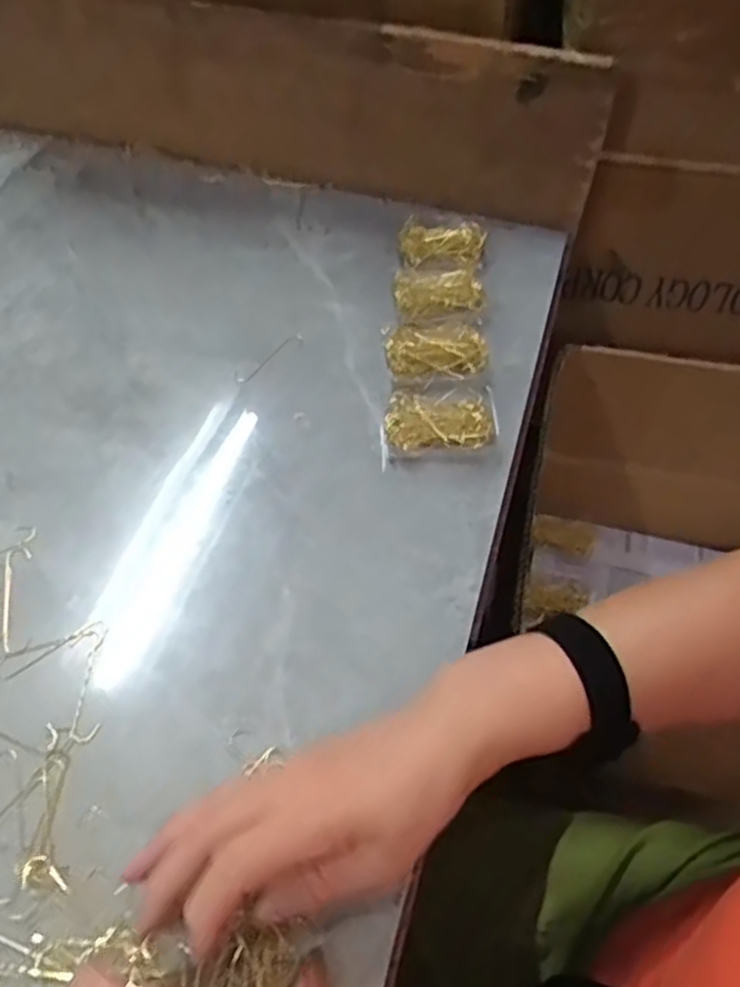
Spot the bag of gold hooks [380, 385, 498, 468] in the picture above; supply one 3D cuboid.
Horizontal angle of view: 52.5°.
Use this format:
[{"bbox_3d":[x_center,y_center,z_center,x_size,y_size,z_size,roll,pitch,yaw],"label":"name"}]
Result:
[{"bbox_3d":[0.047,-0.050,0.513,0.078,0.018,0.055,-1,53,-2],"label":"bag of gold hooks"}]

